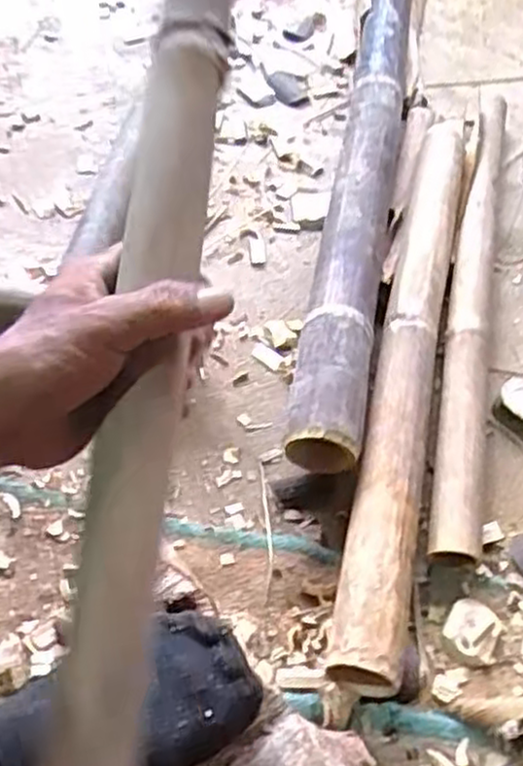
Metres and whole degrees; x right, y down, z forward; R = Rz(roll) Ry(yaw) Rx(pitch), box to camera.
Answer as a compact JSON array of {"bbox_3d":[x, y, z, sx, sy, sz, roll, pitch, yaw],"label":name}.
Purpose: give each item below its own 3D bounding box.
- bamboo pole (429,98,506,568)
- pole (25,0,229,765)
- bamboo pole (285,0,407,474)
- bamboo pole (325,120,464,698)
[{"bbox_3d":[0.223,-0.100,0.790,0.056,0.042,0.620,13,54,4],"label":"bamboo pole"},{"bbox_3d":[-0.056,-0.052,0.391,0.046,0.032,0.632,6,74,-1],"label":"pole"},{"bbox_3d":[0.162,-0.454,1.031,0.065,0.075,1.329,11,54,2],"label":"bamboo pole"},{"bbox_3d":[0.148,-0.057,0.740,0.060,0.060,0.694,13,54,5],"label":"bamboo pole"}]

